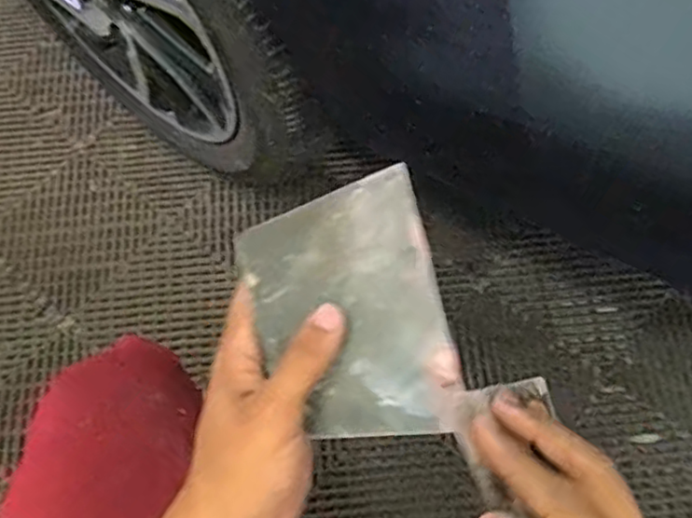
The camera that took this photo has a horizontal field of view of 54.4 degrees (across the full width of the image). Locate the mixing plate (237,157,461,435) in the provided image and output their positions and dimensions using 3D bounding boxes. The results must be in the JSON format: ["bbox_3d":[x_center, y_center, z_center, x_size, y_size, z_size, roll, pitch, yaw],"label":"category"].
[{"bbox_3d":[0.002,0.028,0.364,0.099,0.005,0.137,-15,78,3],"label":"mixing plate"}]

